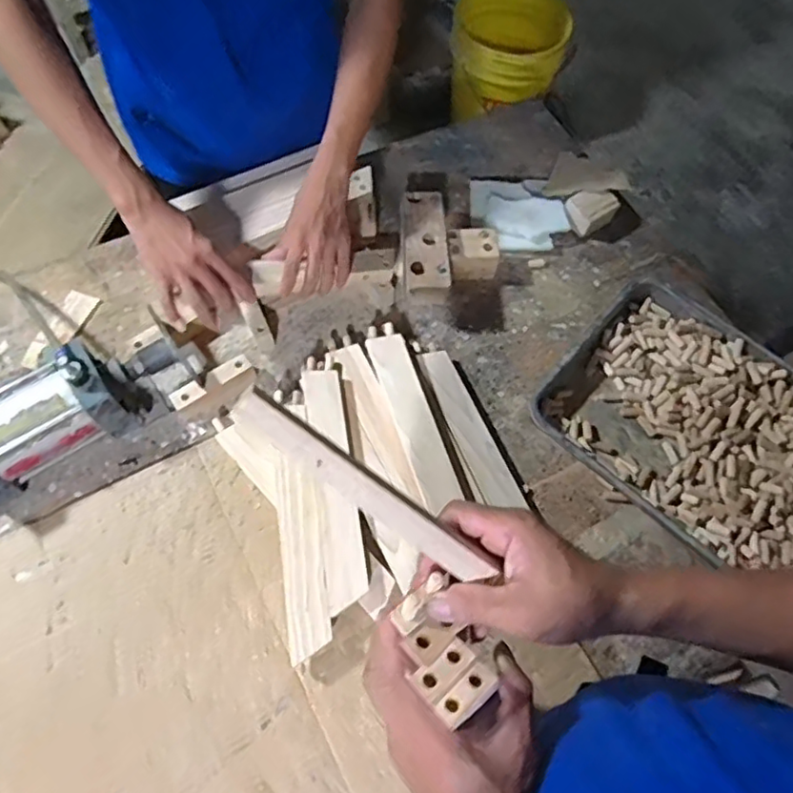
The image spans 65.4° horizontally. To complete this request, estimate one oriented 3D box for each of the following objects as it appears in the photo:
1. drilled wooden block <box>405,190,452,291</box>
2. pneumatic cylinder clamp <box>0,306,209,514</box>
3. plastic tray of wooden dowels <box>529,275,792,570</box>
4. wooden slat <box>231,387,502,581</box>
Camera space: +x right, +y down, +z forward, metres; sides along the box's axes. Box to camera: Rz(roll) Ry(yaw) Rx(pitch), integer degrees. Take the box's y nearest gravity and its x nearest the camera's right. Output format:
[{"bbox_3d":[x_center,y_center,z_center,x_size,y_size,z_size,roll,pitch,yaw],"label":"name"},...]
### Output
[{"bbox_3d":[0.041,-0.216,0.838,0.055,0.020,0.160,0,65,-2],"label":"drilled wooden block"},{"bbox_3d":[-0.378,0.007,0.736,0.292,0.122,0.097,-31,70,-15],"label":"pneumatic cylinder clamp"},{"bbox_3d":[0.385,0.048,0.776,0.374,0.059,0.282,41,70,16],"label":"plastic tray of wooden dowels"},{"bbox_3d":[-0.014,0.061,0.389,0.201,0.013,0.021,39,66,-18],"label":"wooden slat"}]

